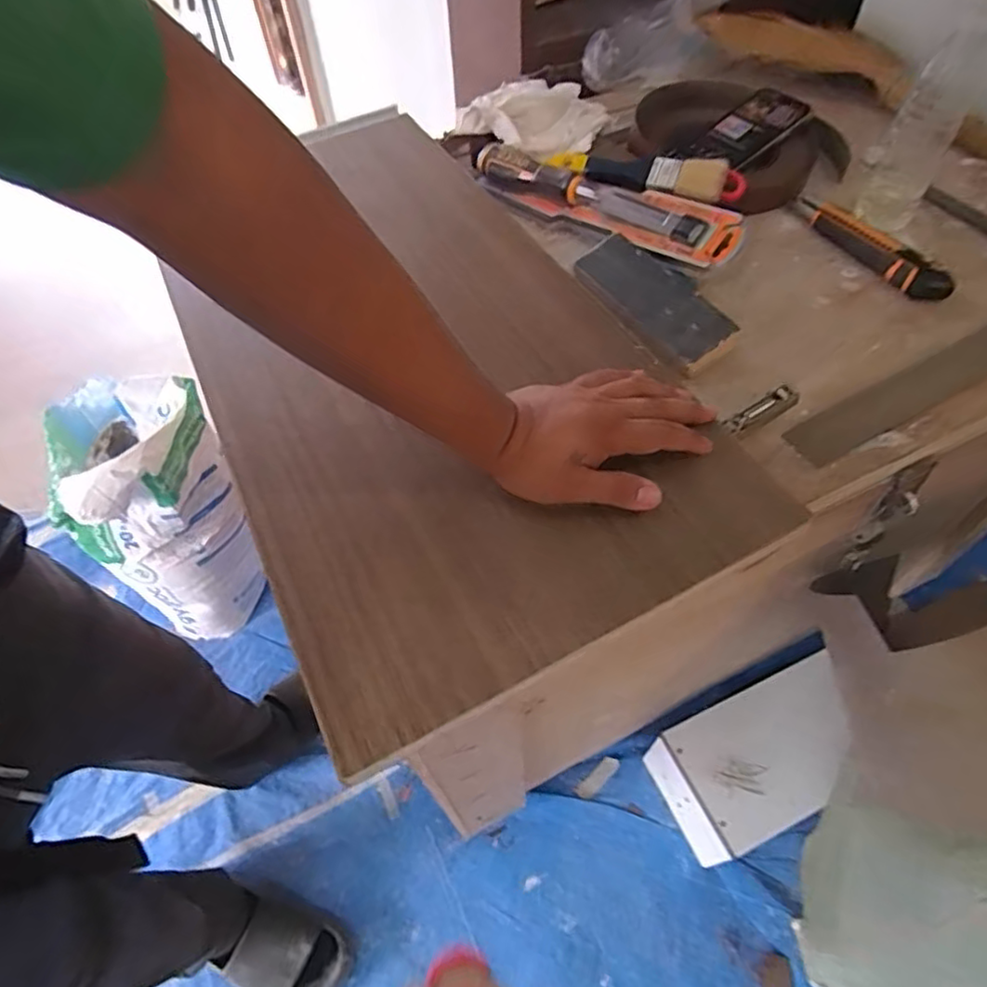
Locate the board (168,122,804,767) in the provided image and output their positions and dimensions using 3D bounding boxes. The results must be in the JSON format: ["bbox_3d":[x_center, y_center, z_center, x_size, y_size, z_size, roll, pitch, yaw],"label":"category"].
[{"bbox_3d":[-0.088,-0.141,0.550,0.339,0.017,0.646,-26,59,-13],"label":"board"}]

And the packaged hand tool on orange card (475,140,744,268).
[{"bbox_3d":[0.105,-0.309,0.642,0.309,0.029,0.055,32,62,22],"label":"packaged hand tool on orange card"}]

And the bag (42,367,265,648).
[{"bbox_3d":[-0.588,0.014,1.112,0.265,0.448,0.260,32,62,22],"label":"bag"}]

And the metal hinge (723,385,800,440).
[{"bbox_3d":[0.212,-0.064,0.491,0.058,0.015,0.015,-31,59,1],"label":"metal hinge"}]

